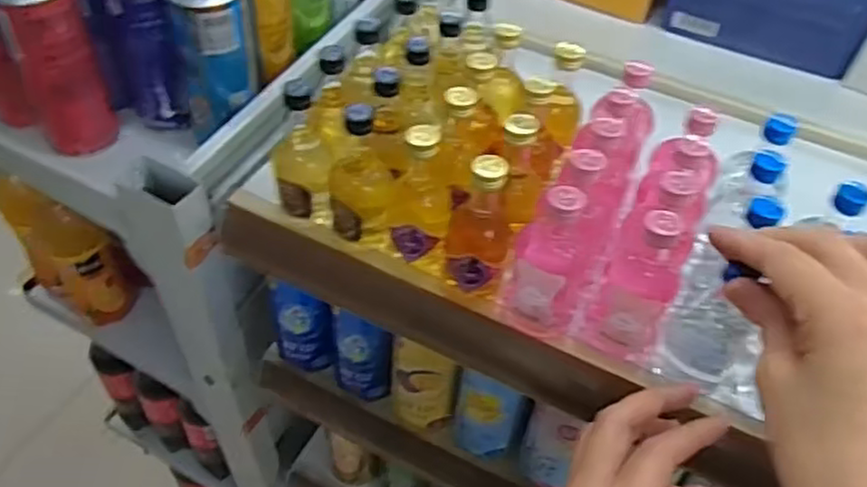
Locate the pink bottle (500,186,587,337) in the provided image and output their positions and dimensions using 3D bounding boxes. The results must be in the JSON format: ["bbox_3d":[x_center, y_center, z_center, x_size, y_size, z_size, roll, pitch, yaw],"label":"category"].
[{"bbox_3d":[0.067,0.008,0.410,0.045,0.094,0.040,16,50,11],"label":"pink bottle"}]

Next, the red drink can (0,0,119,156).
[{"bbox_3d":[-0.293,-0.142,0.557,0.066,0.139,0.068,-20,53,-19],"label":"red drink can"}]

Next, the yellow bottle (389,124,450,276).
[{"bbox_3d":[-0.008,-0.027,0.435,0.035,0.095,0.036,3,49,-1],"label":"yellow bottle"}]

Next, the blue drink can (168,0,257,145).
[{"bbox_3d":[-0.169,-0.150,0.558,0.061,0.121,0.057,-12,51,-13],"label":"blue drink can"}]

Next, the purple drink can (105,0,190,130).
[{"bbox_3d":[-0.224,-0.162,0.573,0.059,0.138,0.060,-16,52,-16],"label":"purple drink can"}]

